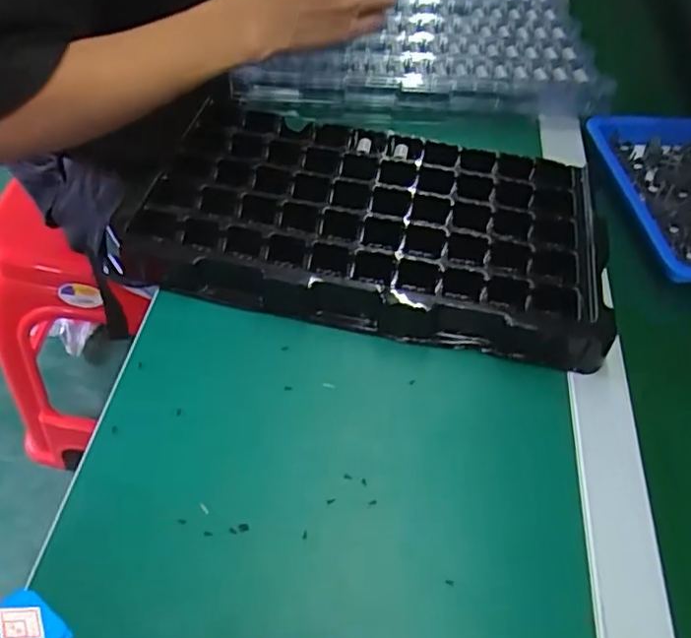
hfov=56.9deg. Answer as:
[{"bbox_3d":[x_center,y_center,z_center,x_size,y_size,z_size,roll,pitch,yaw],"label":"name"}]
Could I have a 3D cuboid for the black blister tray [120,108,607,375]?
[{"bbox_3d":[0.022,-0.085,0.500,0.349,0.026,0.207,11,56,5],"label":"black blister tray"}]

